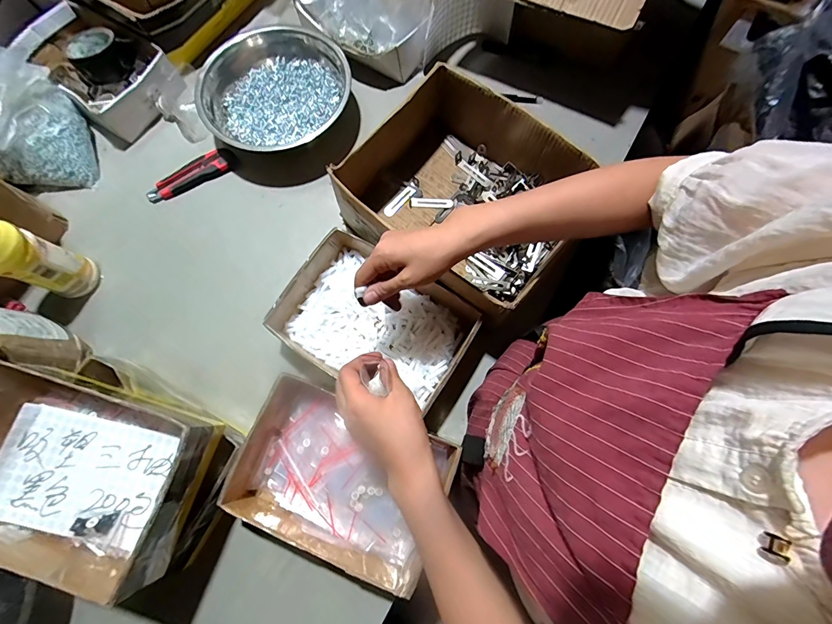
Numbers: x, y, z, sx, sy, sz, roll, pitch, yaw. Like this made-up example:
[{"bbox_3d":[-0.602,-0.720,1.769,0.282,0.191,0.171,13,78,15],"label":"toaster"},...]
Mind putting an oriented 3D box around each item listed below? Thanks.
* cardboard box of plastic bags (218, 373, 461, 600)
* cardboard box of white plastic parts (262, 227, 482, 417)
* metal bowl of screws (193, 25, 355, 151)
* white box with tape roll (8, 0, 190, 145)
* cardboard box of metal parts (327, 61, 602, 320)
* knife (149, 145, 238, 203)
[{"bbox_3d":[-0.092,0.211,0.476,0.248,0.073,0.177,22,76,7],"label":"cardboard box of plastic bags"},{"bbox_3d":[-0.058,0.015,0.526,0.252,0.060,0.179,32,78,9],"label":"cardboard box of white plastic parts"},{"bbox_3d":[-0.236,-0.369,0.625,0.235,0.090,0.182,-42,78,-9],"label":"metal bowl of screws"},{"bbox_3d":[-0.550,-0.423,0.652,0.252,0.064,0.157,34,78,10],"label":"white box with tape roll"},{"bbox_3d":[0.071,-0.167,0.551,0.299,0.120,0.256,38,79,10],"label":"cardboard box of metal parts"},{"bbox_3d":[-0.382,-0.230,0.630,0.155,0.016,0.041,-29,76,-6],"label":"knife"}]

